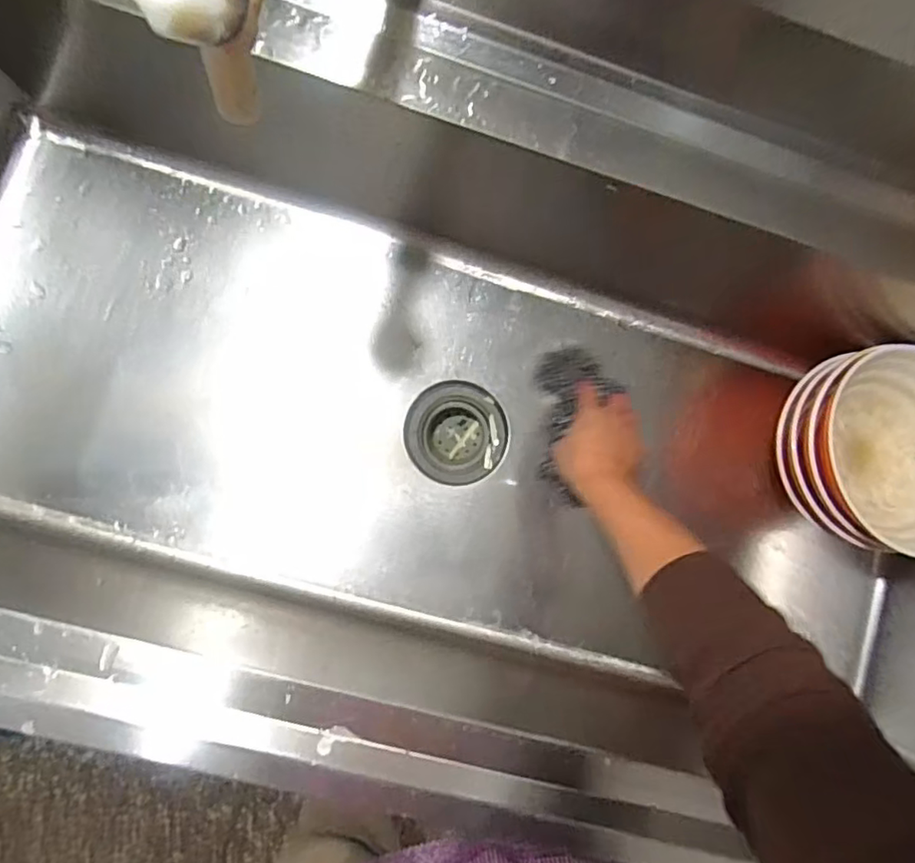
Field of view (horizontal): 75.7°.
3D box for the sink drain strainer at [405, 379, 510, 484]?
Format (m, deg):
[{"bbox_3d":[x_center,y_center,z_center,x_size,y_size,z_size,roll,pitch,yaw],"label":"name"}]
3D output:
[{"bbox_3d":[-0.003,0.003,0.672,0.112,0.056,0.111,-6,86,-8],"label":"sink drain strainer"}]

